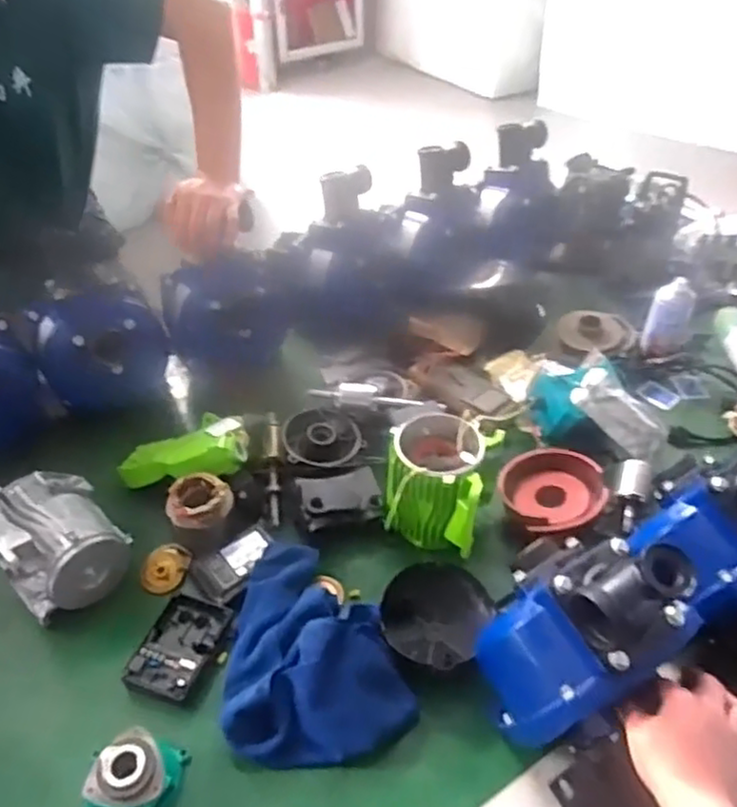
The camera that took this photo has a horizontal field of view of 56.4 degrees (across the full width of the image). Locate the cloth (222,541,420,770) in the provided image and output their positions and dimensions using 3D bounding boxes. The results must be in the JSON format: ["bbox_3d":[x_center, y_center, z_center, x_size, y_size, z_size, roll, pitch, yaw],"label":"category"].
[{"bbox_3d":[-0.067,0.289,0.839,0.214,0.084,0.270,-5,42,-5],"label":"cloth"}]

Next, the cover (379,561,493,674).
[{"bbox_3d":[0.088,0.272,0.882,0.132,0.047,0.133,20,46,21],"label":"cover"}]

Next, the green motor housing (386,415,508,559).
[{"bbox_3d":[0.096,0.101,0.954,0.138,0.114,0.136,12,44,13],"label":"green motor housing"}]

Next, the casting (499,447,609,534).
[{"bbox_3d":[0.271,0.131,1.012,0.139,0.062,0.137,0,42,0],"label":"casting"}]

